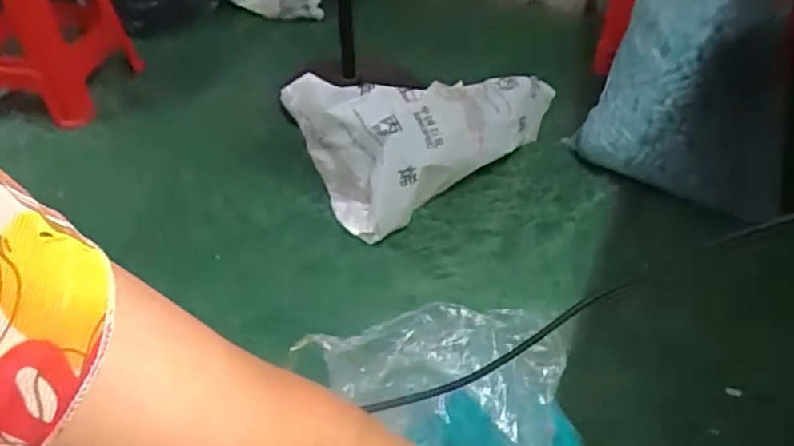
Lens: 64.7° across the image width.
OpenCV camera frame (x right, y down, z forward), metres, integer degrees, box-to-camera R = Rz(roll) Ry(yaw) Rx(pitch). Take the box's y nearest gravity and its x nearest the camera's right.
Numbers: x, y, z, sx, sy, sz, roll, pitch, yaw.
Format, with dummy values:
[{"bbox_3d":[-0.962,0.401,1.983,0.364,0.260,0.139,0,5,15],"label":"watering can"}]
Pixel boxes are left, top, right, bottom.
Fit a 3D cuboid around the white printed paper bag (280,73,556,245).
[{"bbox_3d":[0.079,-0.265,1.625,0.615,0.289,0.417,-32,50,-27],"label":"white printed paper bag"}]

